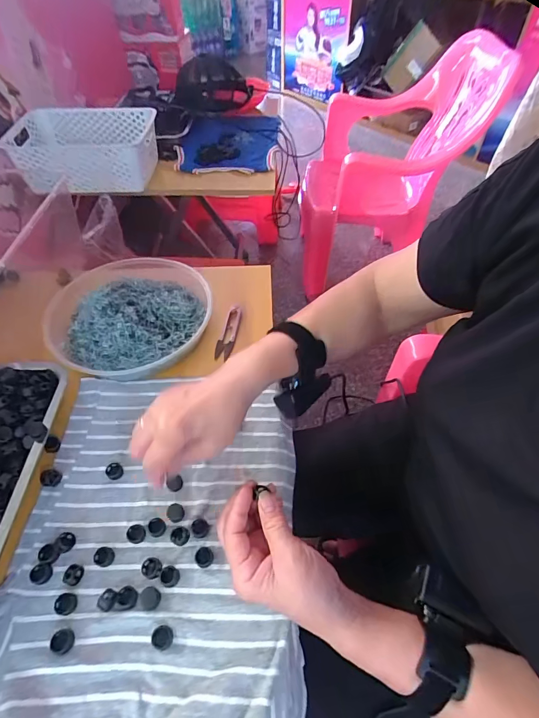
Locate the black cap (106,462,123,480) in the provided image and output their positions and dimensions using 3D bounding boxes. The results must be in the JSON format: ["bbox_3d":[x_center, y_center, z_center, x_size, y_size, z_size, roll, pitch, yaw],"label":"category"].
[{"bbox_3d":[-0.171,0.123,0.425,0.017,0.010,0.019,-21,54,-16],"label":"black cap"}]

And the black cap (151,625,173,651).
[{"bbox_3d":[-0.092,0.239,0.329,0.018,0.004,0.017,0,51,0],"label":"black cap"}]

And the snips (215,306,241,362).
[{"bbox_3d":[-0.059,-0.038,0.557,0.022,0.018,0.094,8,51,7],"label":"snips"}]

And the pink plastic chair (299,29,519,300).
[{"bbox_3d":[0.351,-0.594,1.268,0.437,0.616,0.488,1,51,1],"label":"pink plastic chair"}]

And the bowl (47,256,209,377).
[{"bbox_3d":[-0.197,-0.070,0.541,0.224,0.069,0.225,-21,54,-16],"label":"bowl"}]

